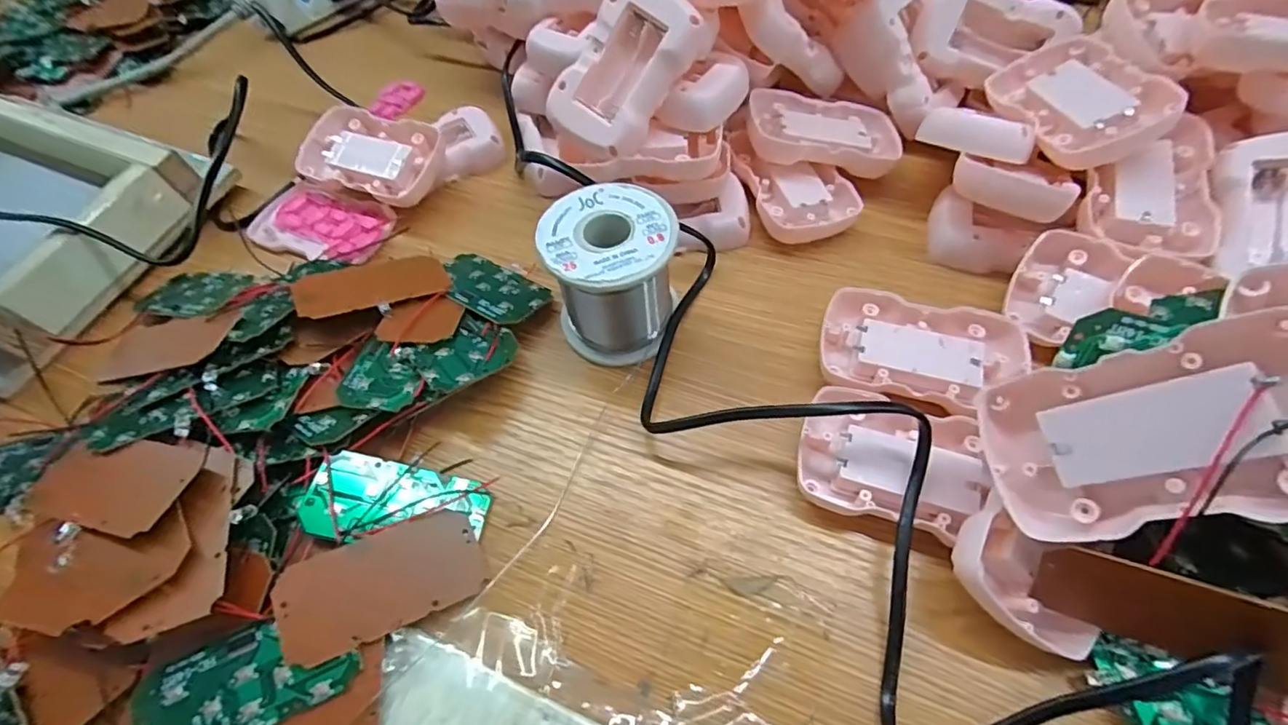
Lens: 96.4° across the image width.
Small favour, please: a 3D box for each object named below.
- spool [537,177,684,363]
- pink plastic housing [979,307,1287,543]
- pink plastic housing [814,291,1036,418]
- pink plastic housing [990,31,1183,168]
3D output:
[{"bbox_3d":[-0.015,-0.039,0.278,0.059,0.068,0.059,-3,58,4],"label":"spool"},{"bbox_3d":[0.154,0.022,0.174,0.017,0.087,0.054,4,69,-44],"label":"pink plastic housing"},{"bbox_3d":[0.129,-0.002,0.268,0.090,0.020,0.057,10,60,12],"label":"pink plastic housing"},{"bbox_3d":[0.224,-0.135,0.301,0.057,0.022,0.085,-22,47,19],"label":"pink plastic housing"}]

